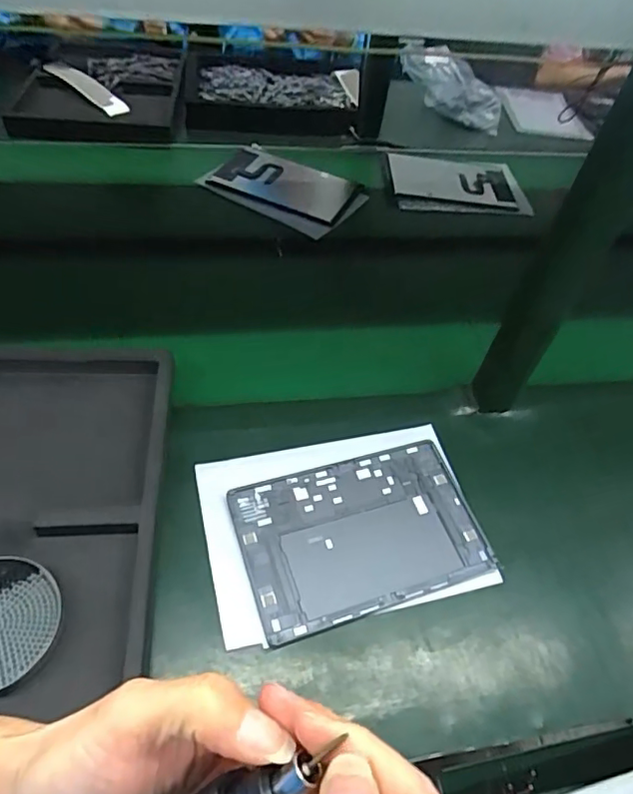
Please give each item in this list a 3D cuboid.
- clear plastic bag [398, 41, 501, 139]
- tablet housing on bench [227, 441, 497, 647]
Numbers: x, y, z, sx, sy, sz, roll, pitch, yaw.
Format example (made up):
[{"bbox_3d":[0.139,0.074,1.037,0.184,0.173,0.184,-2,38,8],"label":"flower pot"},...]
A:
[{"bbox_3d":[0.291,-0.676,1.220,0.269,0.104,0.058,23,47,-27],"label":"clear plastic bag"},{"bbox_3d":[0.048,0.144,0.596,0.254,0.010,0.165,-11,55,-18],"label":"tablet housing on bench"}]

